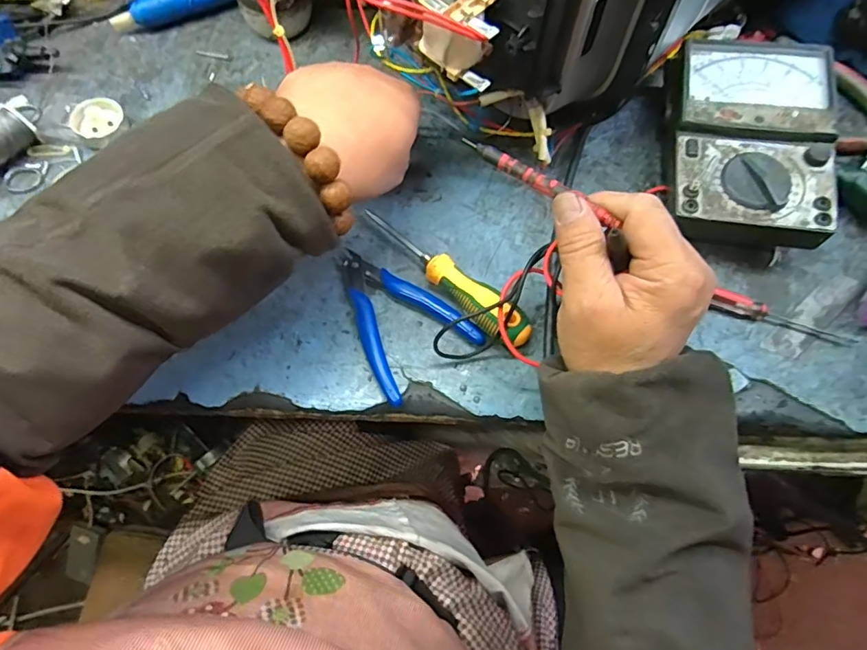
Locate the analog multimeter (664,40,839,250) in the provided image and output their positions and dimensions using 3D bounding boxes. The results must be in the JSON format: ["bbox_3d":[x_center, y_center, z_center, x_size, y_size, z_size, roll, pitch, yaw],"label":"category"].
[{"bbox_3d":[0.238,-0.140,0.415,0.114,0.061,0.181,10,67,3],"label":"analog multimeter"}]

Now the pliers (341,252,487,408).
[{"bbox_3d":[-0.029,-0.010,0.388,0.079,0.011,0.116,-33,72,-14],"label":"pliers"}]

